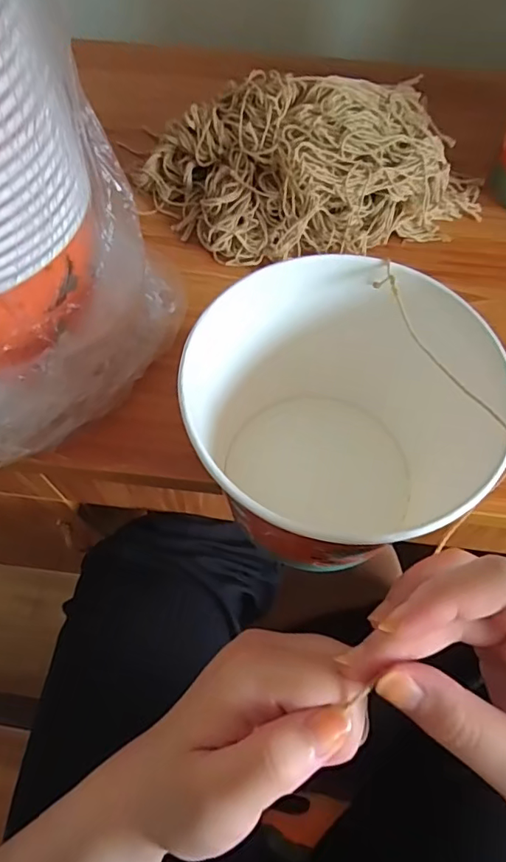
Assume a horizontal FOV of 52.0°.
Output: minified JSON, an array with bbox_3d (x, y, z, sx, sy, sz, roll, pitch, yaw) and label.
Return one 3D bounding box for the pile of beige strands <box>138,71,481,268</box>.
[{"bbox_3d":[0.060,-0.234,0.461,0.313,0.096,0.144,-8,63,-5],"label":"pile of beige strands"}]

